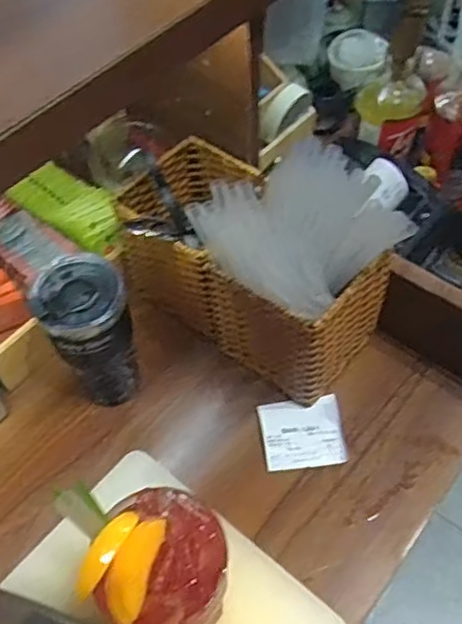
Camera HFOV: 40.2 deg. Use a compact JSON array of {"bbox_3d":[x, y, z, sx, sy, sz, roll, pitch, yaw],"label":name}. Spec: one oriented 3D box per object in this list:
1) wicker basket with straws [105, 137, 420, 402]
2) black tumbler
[{"bbox_3d":[0.015,-0.057,0.613,0.259,0.204,0.127,36,63,24],"label":"wicker basket with straws"},{"bbox_3d":[-0.127,0.024,0.589,0.073,0.165,0.070,-1,54,2],"label":"black tumbler"}]

